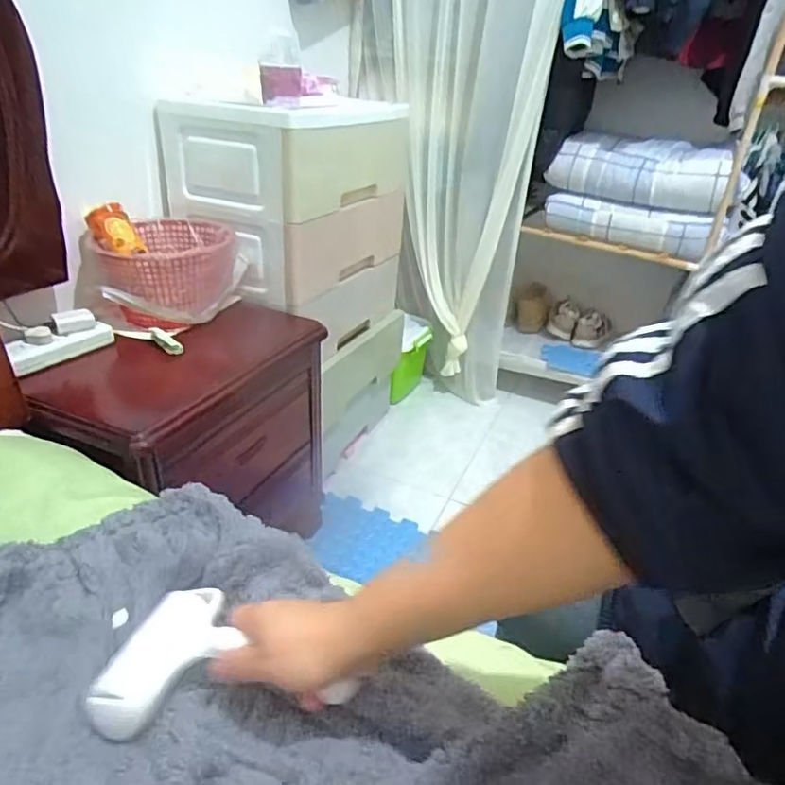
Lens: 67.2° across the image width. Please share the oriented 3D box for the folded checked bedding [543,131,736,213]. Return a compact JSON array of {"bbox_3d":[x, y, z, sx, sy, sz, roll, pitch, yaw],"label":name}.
[{"bbox_3d":[0.610,-0.561,1.472,0.393,0.129,0.218,16,32,19],"label":"folded checked bedding"}]

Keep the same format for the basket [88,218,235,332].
[{"bbox_3d":[-0.373,-0.197,0.983,0.219,0.125,0.199,-13,35,-28],"label":"basket"}]

